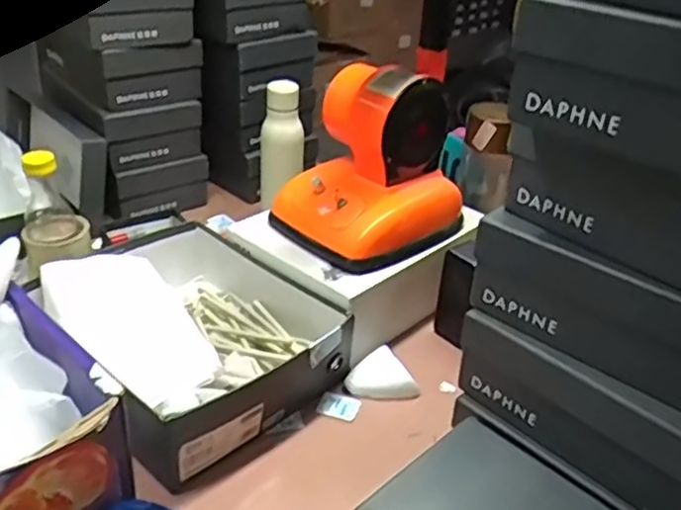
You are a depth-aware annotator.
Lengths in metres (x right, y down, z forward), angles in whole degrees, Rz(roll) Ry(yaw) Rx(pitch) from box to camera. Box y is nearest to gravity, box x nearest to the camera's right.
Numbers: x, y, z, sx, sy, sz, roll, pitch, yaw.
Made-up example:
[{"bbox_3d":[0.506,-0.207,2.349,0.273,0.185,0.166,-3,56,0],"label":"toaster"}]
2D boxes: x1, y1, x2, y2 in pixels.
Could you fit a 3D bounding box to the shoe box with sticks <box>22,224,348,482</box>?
[{"bbox_3d":[-0.200,0.074,0.835,0.371,0.094,0.249,29,40,35],"label":"shoe box with sticks"}]

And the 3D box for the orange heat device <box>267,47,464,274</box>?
[{"bbox_3d":[0.036,-0.124,0.877,0.184,0.202,0.189,29,40,36],"label":"orange heat device"}]

